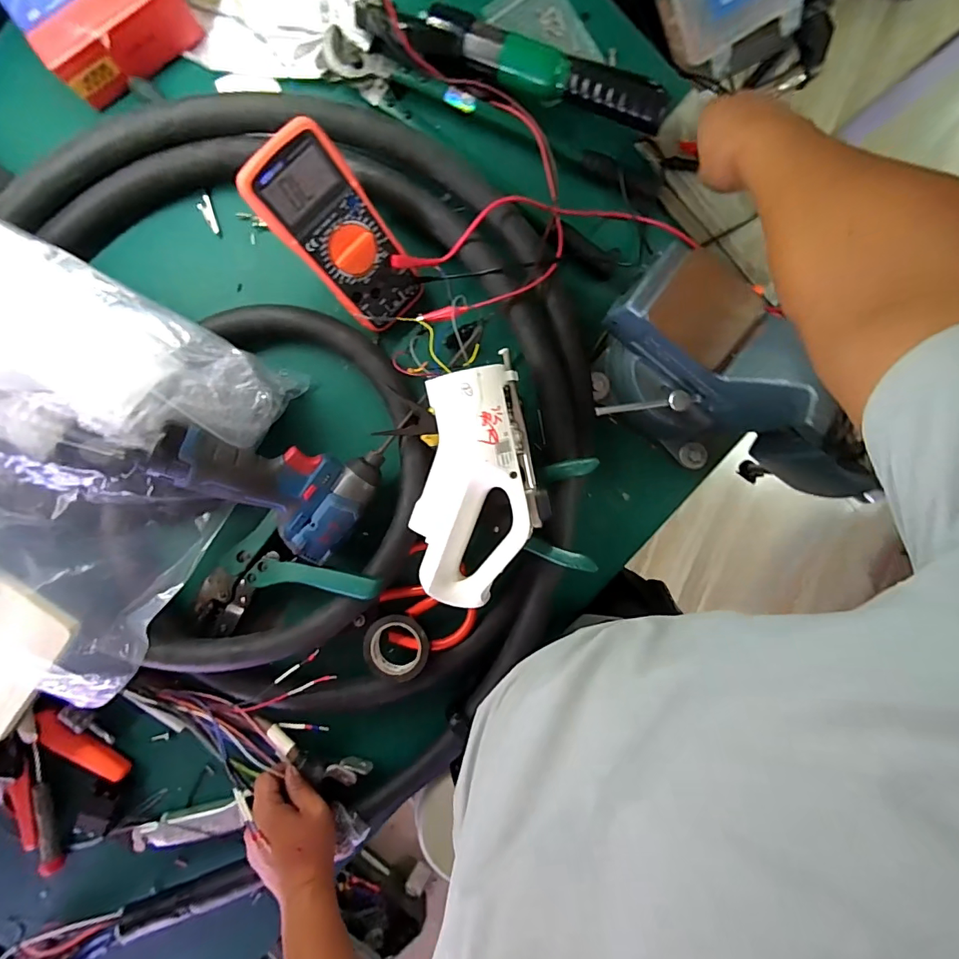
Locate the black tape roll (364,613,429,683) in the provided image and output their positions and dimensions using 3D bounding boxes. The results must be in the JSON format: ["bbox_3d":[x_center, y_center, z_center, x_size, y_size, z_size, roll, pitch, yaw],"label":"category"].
[{"bbox_3d":[-0.086,0.178,0.490,0.065,0.023,0.068,0,94,-4],"label":"black tape roll"}]

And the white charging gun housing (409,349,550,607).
[{"bbox_3d":[-0.008,0.011,0.432,0.122,0.055,0.223,-11,95,-3],"label":"white charging gun housing"}]

